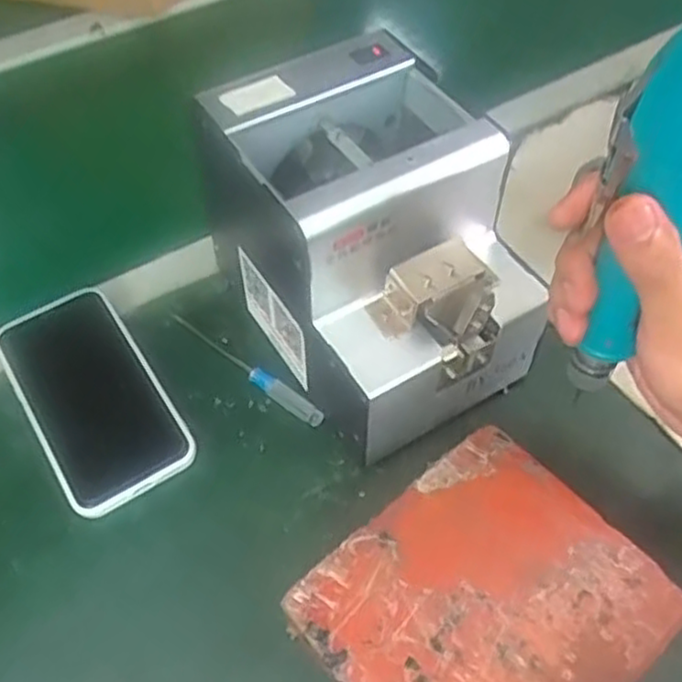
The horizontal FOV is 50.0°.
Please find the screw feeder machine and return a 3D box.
[{"bbox_3d":[0.019,-0.051,0.419,0.126,0.147,0.175,-28,59,-20],"label":"screw feeder machine"}]

